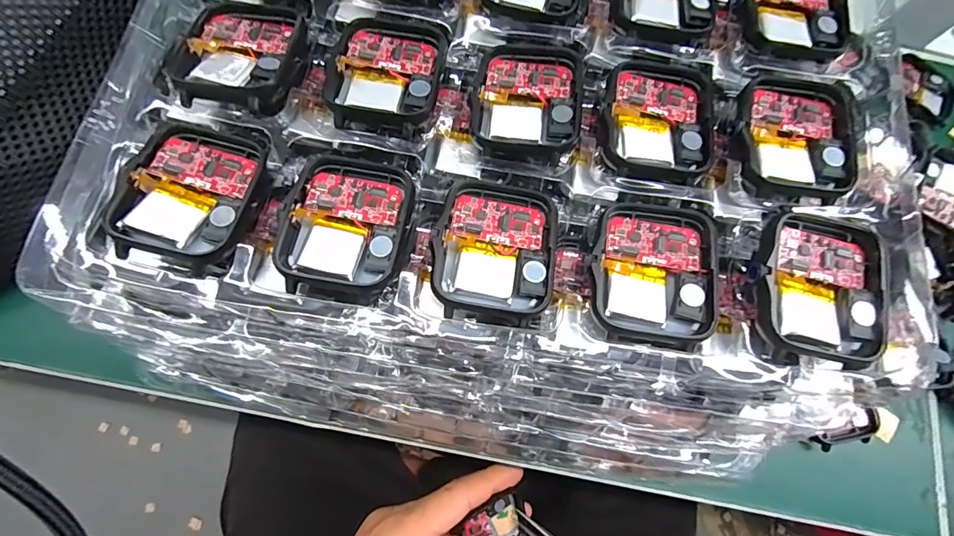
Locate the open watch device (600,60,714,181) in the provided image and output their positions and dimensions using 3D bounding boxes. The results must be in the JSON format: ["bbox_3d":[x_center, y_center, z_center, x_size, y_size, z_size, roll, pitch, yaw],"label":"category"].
[{"bbox_3d":[0.063,-0.052,0.152,0.037,0.005,0.043,8,74,-2],"label":"open watch device"}]

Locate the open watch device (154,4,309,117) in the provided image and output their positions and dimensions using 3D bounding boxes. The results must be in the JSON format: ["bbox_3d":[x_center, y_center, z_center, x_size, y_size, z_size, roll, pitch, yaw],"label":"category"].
[{"bbox_3d":[-0.082,-0.075,0.149,0.041,0.014,0.048,5,74,-3],"label":"open watch device"}]

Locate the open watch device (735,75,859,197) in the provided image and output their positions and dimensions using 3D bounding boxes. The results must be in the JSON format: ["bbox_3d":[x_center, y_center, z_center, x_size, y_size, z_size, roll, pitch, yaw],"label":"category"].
[{"bbox_3d":[0.111,-0.048,0.152,0.040,0.006,0.046,12,74,-1],"label":"open watch device"}]

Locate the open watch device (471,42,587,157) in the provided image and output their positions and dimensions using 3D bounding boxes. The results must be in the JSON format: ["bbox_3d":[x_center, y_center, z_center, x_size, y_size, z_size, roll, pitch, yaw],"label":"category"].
[{"bbox_3d":[0.018,-0.061,0.153,0.036,0.005,0.046,12,74,-1],"label":"open watch device"}]

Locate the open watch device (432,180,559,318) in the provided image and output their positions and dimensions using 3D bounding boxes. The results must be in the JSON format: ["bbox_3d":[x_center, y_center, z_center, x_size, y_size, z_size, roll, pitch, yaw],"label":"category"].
[{"bbox_3d":[0.006,-0.008,0.138,0.037,0.007,0.042,8,74,-2],"label":"open watch device"}]

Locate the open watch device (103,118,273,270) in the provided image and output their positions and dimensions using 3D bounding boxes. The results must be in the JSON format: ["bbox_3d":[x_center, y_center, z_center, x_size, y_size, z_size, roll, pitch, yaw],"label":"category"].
[{"bbox_3d":[-0.087,-0.024,0.136,0.039,0.010,0.046,11,74,-1],"label":"open watch device"}]

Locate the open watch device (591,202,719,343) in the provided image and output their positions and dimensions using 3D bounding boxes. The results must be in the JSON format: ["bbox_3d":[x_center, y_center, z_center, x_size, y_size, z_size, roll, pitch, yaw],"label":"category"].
[{"bbox_3d":[0.056,0.000,0.137,0.037,0.006,0.042,8,74,-2],"label":"open watch device"}]

